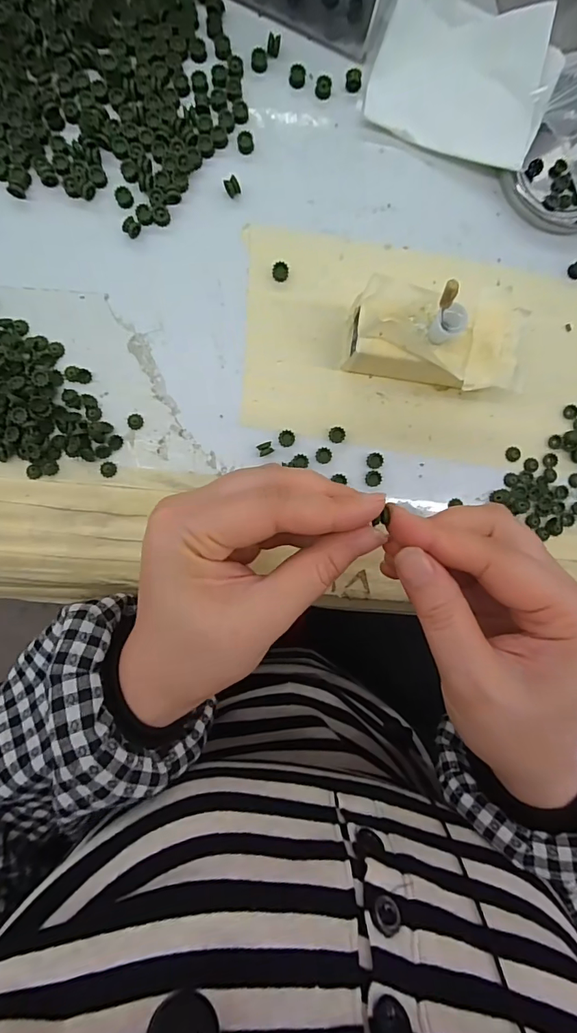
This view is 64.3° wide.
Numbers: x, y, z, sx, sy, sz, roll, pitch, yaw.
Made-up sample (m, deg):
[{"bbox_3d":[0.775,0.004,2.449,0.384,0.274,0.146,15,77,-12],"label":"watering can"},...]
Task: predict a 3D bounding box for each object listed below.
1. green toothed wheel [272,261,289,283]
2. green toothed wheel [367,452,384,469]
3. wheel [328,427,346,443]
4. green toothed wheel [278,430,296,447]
[{"bbox_3d":[-0.004,-0.130,0.245,0.008,0.005,0.008,-10,93,-4],"label":"green toothed wheel"},{"bbox_3d":[0.047,-0.031,0.252,0.008,0.005,0.009,-8,93,-4],"label":"green toothed wheel"},{"bbox_3d":[0.027,-0.044,0.250,0.008,0.004,0.009,-9,93,-4],"label":"wheel"},{"bbox_3d":[-0.001,-0.042,0.248,0.009,0.004,0.009,0,92,-4],"label":"green toothed wheel"}]

